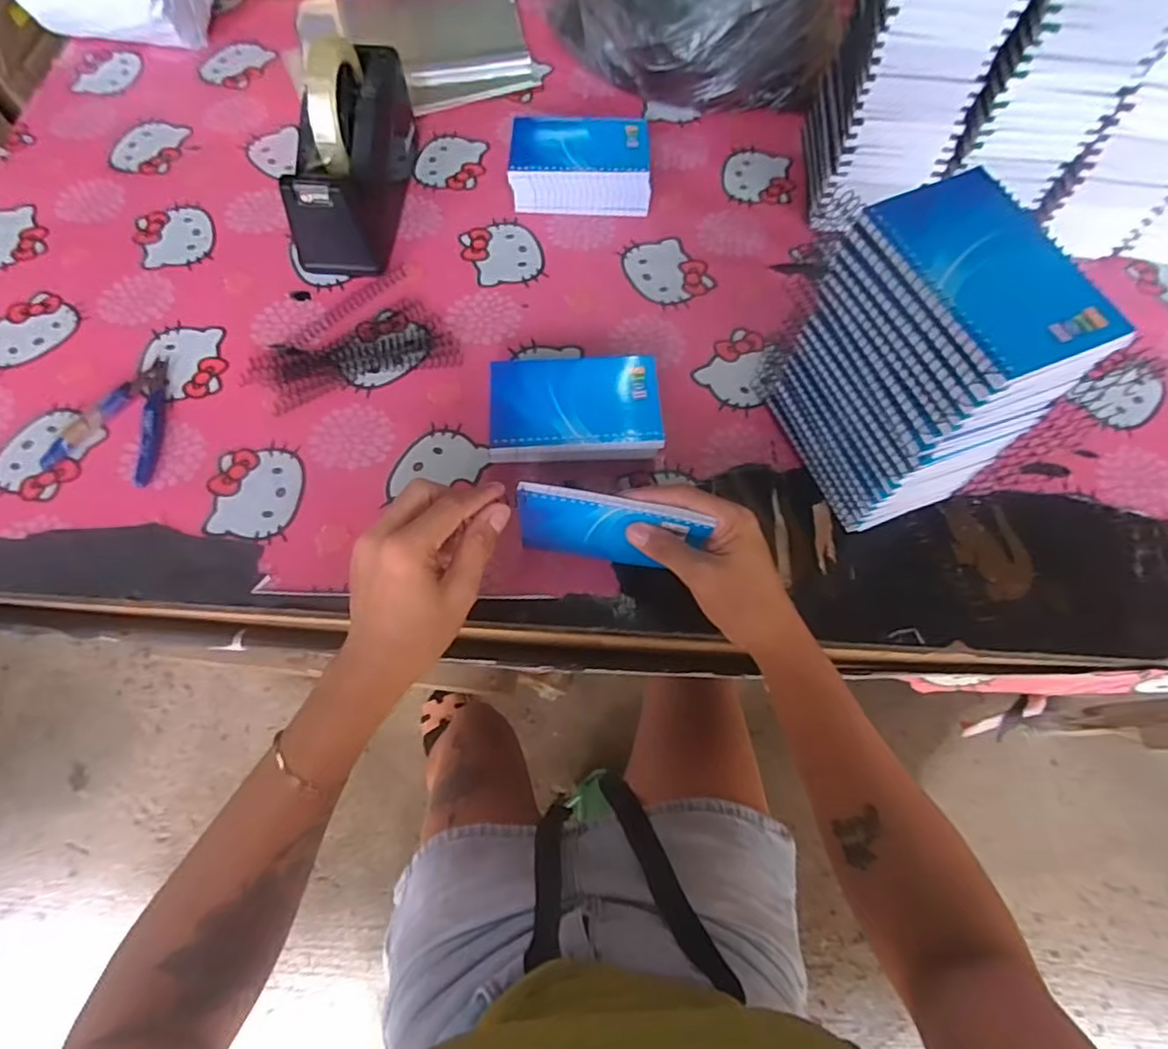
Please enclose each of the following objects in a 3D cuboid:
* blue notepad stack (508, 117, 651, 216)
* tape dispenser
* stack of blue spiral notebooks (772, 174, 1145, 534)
[{"bbox_3d":[-0.003,-0.346,0.619,0.132,0.049,0.083,0,66,-1],"label":"blue notepad stack"},{"bbox_3d":[-0.208,-0.337,0.571,0.073,0.121,0.208,5,66,1],"label":"tape dispenser"},{"bbox_3d":[0.218,-0.097,0.429,0.091,0.199,0.131,-18,67,-9],"label":"stack of blue spiral notebooks"}]

